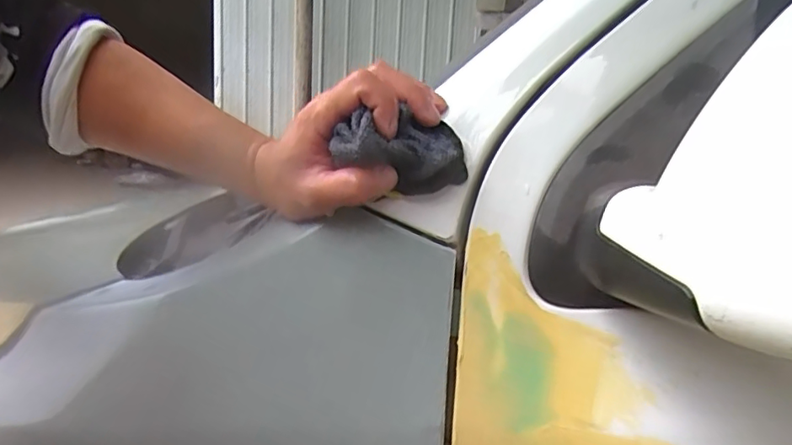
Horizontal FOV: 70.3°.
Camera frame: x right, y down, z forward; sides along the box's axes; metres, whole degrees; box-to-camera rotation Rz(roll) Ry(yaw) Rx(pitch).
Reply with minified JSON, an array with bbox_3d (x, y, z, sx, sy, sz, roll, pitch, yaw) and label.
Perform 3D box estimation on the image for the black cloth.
[{"bbox_3d":[0.004,-0.041,0.337,0.080,0.045,0.028,12,7,-14],"label":"black cloth"}]

